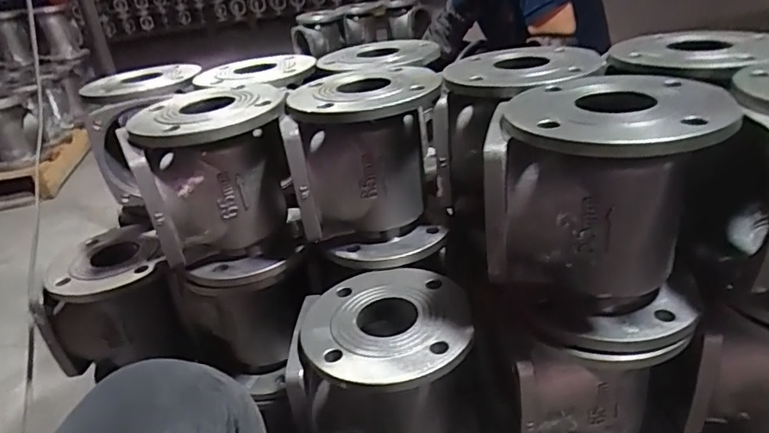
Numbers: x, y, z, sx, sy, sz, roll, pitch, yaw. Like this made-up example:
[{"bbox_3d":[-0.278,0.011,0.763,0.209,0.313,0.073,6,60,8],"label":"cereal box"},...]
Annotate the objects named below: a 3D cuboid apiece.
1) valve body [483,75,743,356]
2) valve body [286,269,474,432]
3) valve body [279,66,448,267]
[{"bbox_3d":[0.193,-0.011,0.488,0.176,0.191,0.183,1,30,17],"label":"valve body"},{"bbox_3d":[0.007,0.189,0.580,0.184,0.199,0.172,-3,29,10],"label":"valve body"},{"bbox_3d":[-0.016,-0.061,0.618,0.168,0.191,0.145,-7,28,2],"label":"valve body"}]

